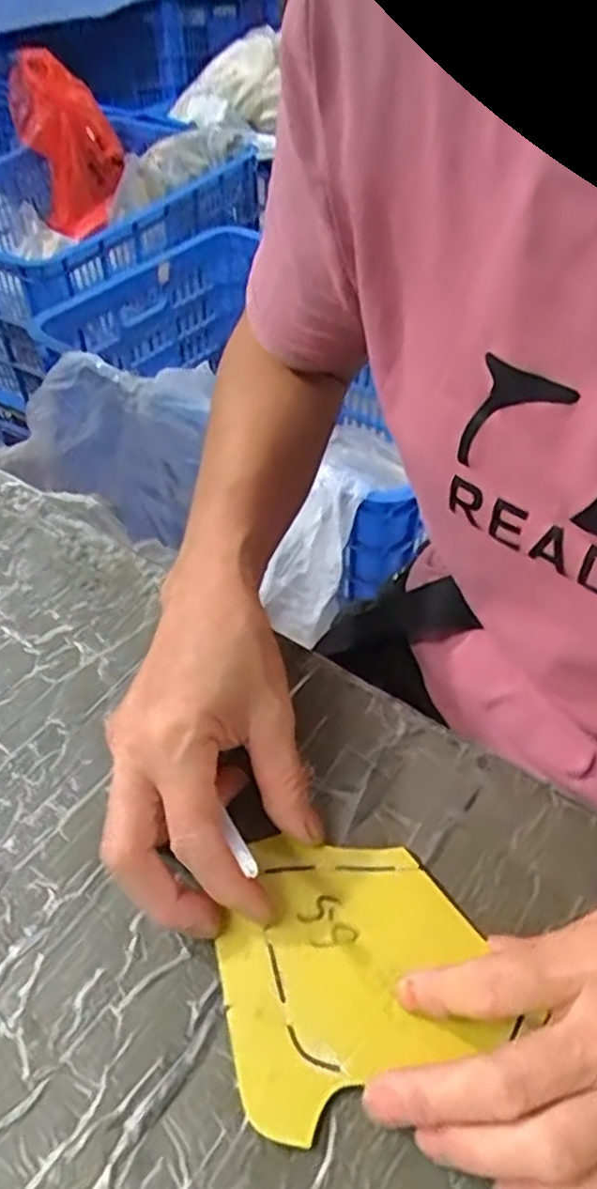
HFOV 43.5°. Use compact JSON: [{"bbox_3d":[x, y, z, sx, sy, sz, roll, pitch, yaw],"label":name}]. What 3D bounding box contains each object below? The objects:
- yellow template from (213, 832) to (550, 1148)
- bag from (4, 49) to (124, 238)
[{"bbox_3d":[0.015,0.137,0.288,0.096,0.004,0.097,-19,50,-14],"label":"yellow template"},{"bbox_3d":[-0.449,-0.892,1.445,0.170,0.366,0.122,-21,12,-16],"label":"bag"}]

